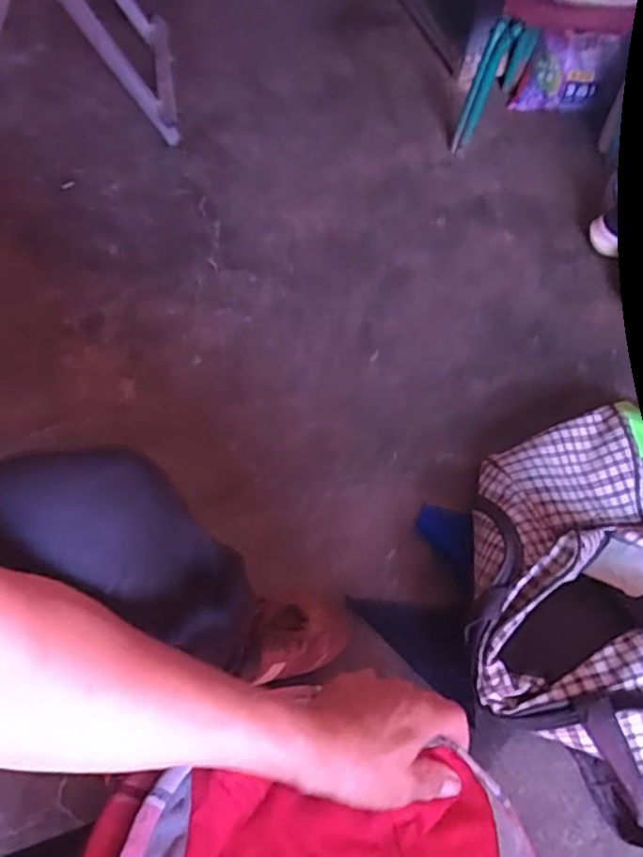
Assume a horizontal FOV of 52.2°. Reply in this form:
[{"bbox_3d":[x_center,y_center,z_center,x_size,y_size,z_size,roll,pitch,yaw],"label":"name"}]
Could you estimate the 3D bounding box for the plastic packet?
[{"bbox_3d":[0.441,-0.646,1.212,0.149,0.147,0.027,6,53,-2],"label":"plastic packet"}]

